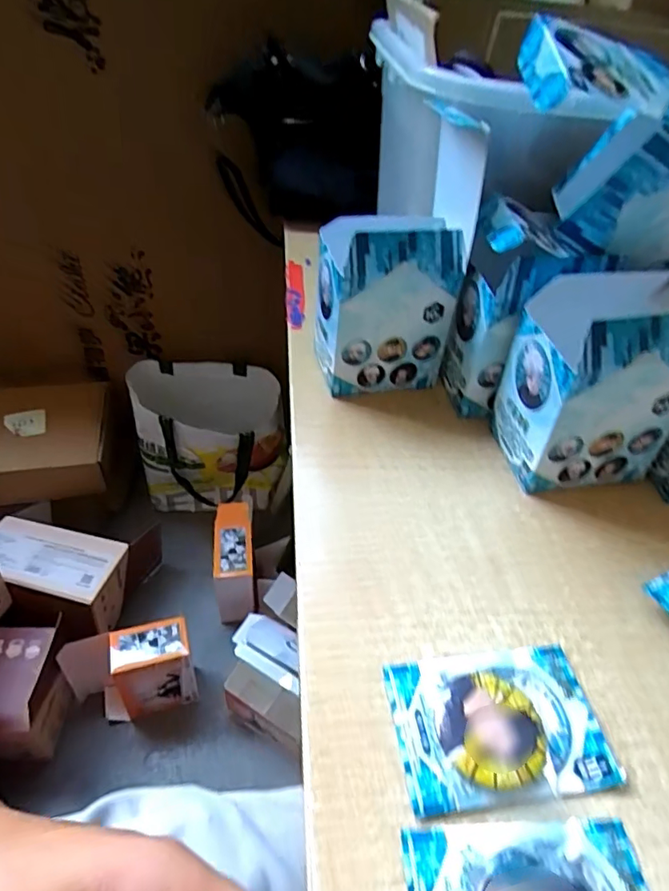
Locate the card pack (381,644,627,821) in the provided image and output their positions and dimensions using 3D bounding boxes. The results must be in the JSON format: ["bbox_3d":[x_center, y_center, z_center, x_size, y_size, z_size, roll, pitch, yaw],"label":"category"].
[{"bbox_3d":[0.083,0.139,0.271,0.104,0.011,0.071,-3,45,-10],"label":"card pack"}]

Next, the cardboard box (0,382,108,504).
[{"bbox_3d":[-0.653,-0.016,1.118,0.342,0.091,0.295,-6,46,-13],"label":"cardboard box"}]

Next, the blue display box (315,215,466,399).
[{"bbox_3d":[0.039,-0.114,0.435,0.102,0.141,0.066,-3,45,-10],"label":"blue display box"}]

